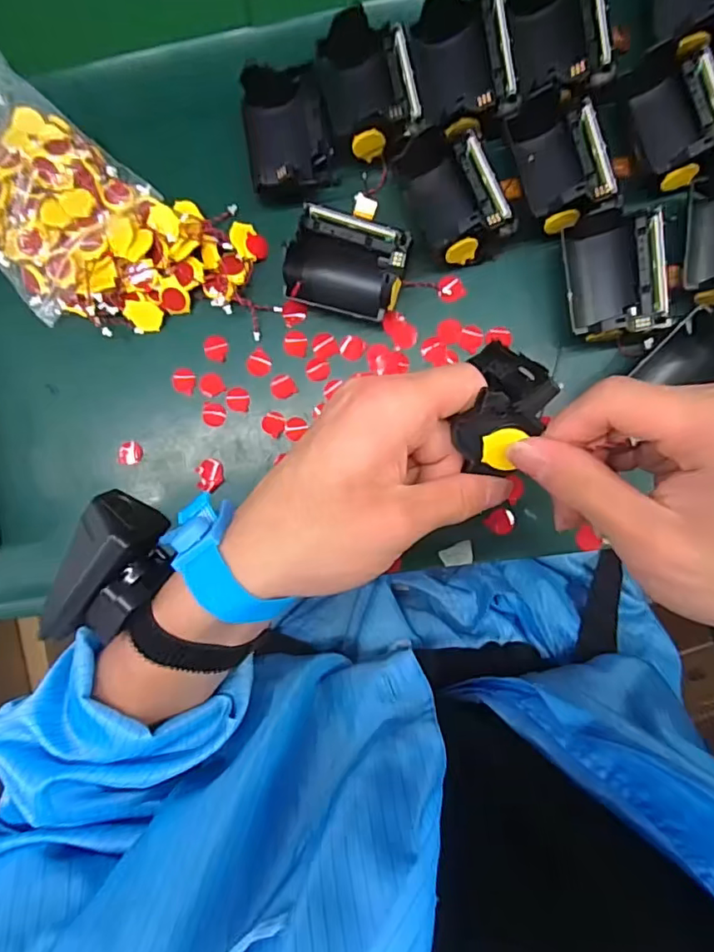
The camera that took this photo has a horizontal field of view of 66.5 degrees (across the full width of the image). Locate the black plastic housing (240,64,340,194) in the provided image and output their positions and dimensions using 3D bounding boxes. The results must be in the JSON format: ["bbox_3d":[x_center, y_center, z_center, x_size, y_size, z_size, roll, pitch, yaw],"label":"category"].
[{"bbox_3d":[-0.042,-0.209,0.336,0.051,0.039,0.076,-12,89,6],"label":"black plastic housing"}]

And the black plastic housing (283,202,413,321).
[{"bbox_3d":[-0.009,-0.131,0.335,0.077,0.038,0.053,16,92,5],"label":"black plastic housing"}]

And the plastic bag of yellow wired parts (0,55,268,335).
[{"bbox_3d":[-0.185,-0.168,0.347,0.235,0.050,0.124,33,93,5],"label":"plastic bag of yellow wired parts"}]

